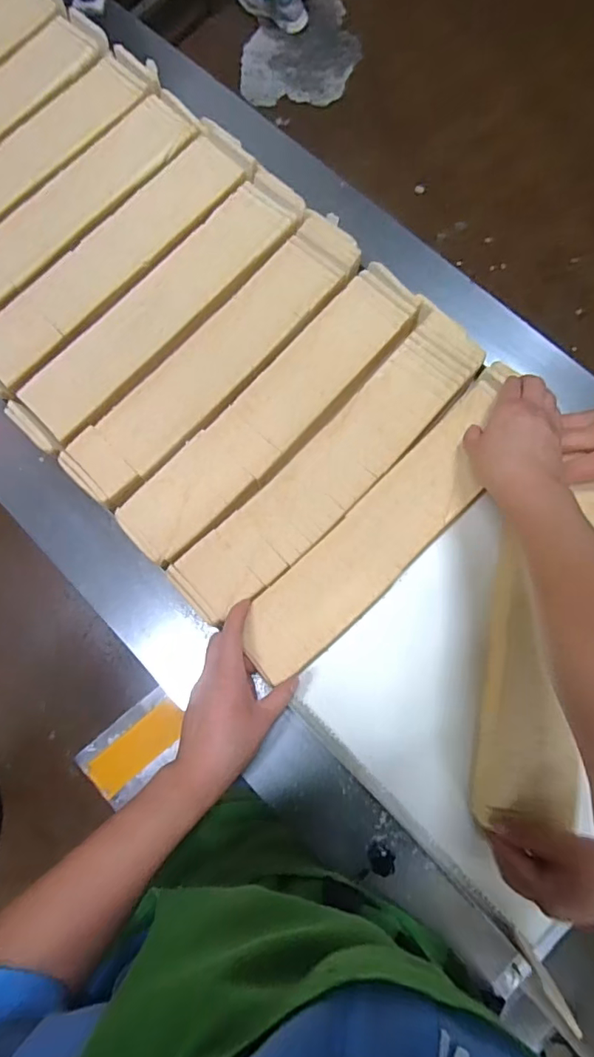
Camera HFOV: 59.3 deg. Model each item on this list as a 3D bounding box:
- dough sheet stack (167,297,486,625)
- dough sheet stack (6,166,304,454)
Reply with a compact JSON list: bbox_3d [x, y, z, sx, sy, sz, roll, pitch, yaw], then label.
[{"bbox_3d":[0.040,-0.068,0.518,0.086,0.021,0.387,42,83,2],"label":"dough sheet stack"},{"bbox_3d":[-0.148,-0.241,0.562,0.095,0.026,0.383,44,83,2],"label":"dough sheet stack"}]

